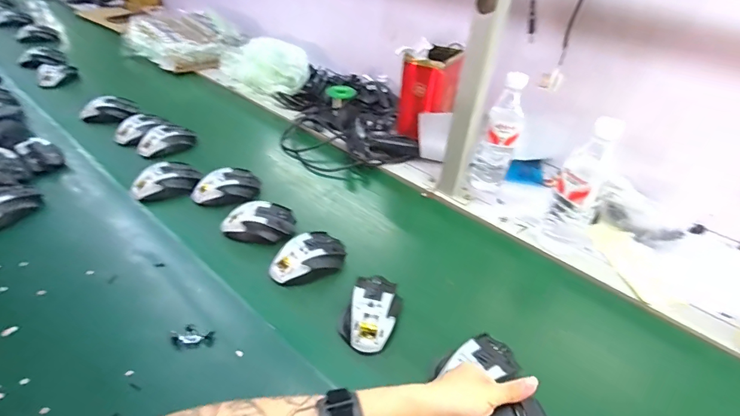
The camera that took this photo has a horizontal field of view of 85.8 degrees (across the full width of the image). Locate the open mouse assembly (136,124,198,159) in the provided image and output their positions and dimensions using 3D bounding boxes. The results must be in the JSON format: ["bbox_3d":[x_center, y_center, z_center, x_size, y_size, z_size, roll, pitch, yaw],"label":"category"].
[{"bbox_3d":[-0.435,-0.140,0.852,0.069,0.049,0.115,22,41,20],"label":"open mouse assembly"}]

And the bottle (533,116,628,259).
[{"bbox_3d":[0.324,-0.027,0.617,0.066,0.223,0.059,27,43,25],"label":"bottle"}]

